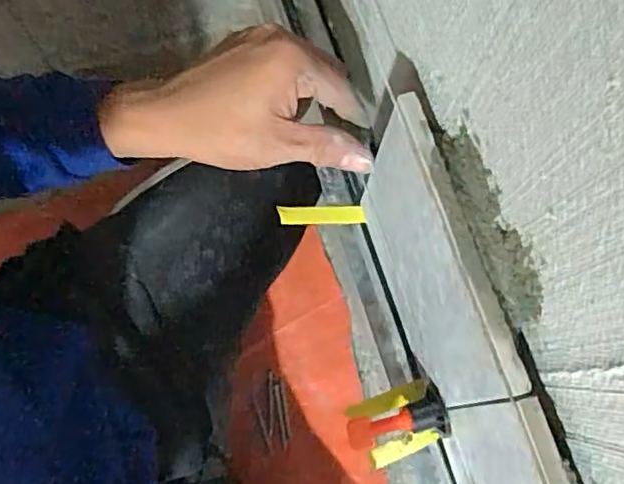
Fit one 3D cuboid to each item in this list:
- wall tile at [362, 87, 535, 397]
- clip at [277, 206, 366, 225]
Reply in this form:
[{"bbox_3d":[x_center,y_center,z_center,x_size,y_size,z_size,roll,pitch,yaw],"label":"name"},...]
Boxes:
[{"bbox_3d":[0.063,0.016,0.347,0.015,0.137,0.146,-17,74,-6],"label":"wall tile"},{"bbox_3d":[0.007,-0.019,0.440,0.060,0.008,0.013,-2,73,-1],"label":"clip"}]

